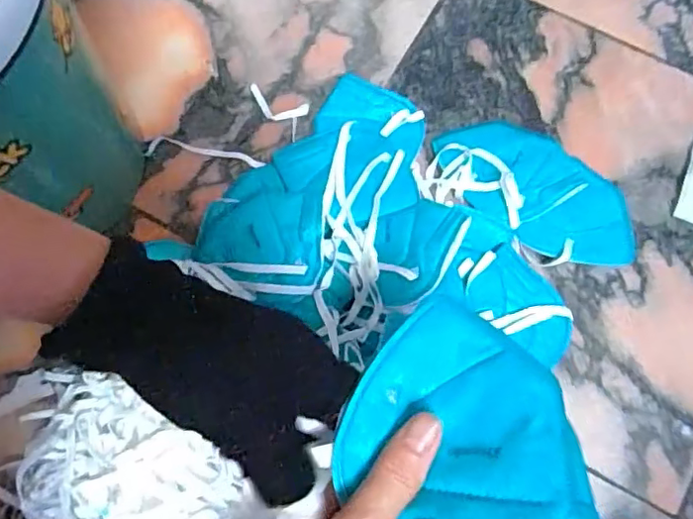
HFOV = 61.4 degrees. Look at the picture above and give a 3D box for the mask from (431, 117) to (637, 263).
[{"bbox_3d":[0.180,-0.066,0.550,0.199,0.027,0.104,35,78,9],"label":"mask"}]

